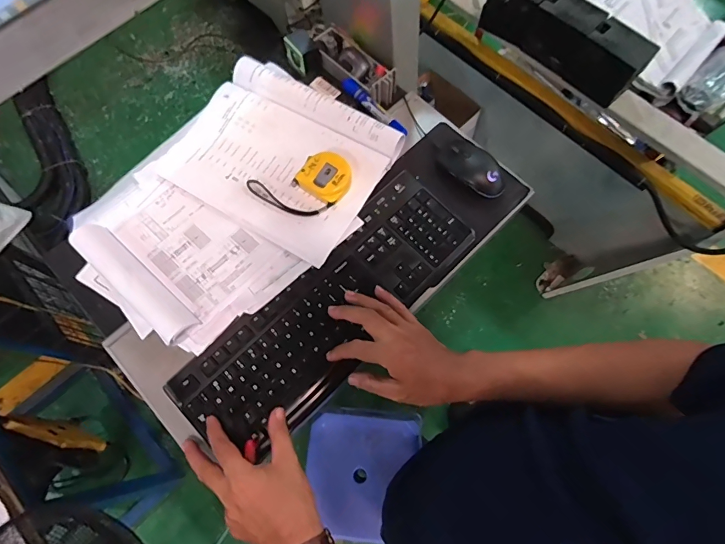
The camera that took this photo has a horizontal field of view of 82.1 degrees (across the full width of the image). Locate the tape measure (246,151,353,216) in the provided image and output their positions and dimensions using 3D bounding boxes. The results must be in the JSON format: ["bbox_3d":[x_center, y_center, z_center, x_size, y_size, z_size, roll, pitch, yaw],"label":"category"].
[{"bbox_3d":[-0.085,-0.121,0.590,0.140,0.034,0.079,-19,71,-6],"label":"tape measure"}]

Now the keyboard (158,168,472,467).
[{"bbox_3d":[-0.040,0.049,0.563,0.437,0.023,0.150,-42,75,-12],"label":"keyboard"}]

